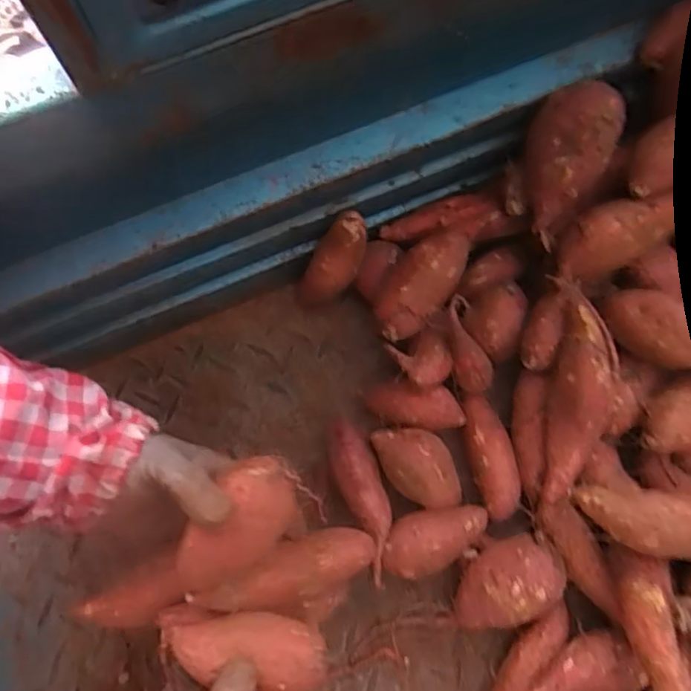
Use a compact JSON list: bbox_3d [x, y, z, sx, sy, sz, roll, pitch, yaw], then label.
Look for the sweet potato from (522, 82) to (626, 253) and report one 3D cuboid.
[{"bbox_3d":[0.174,-0.150,0.472,0.065,0.115,0.056,28,32,13],"label":"sweet potato"}]

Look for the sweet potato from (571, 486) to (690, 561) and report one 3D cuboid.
[{"bbox_3d":[0.236,0.132,0.436,0.131,0.042,0.047,9,86,0],"label":"sweet potato"}]

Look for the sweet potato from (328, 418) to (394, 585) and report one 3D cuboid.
[{"bbox_3d":[0.015,0.123,0.490,0.034,0.039,0.136,-19,72,-4],"label":"sweet potato"}]

